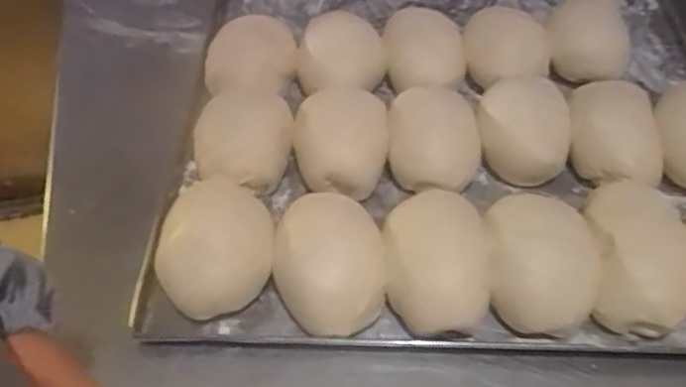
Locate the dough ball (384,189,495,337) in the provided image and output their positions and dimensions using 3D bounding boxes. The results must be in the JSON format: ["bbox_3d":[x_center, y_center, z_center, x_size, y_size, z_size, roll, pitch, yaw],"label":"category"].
[{"bbox_3d":[0.073,0.055,0.548,0.081,0.045,0.127,0,48,-1],"label":"dough ball"}]

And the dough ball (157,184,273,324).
[{"bbox_3d":[-0.103,0.045,0.552,0.091,0.051,0.117,-1,48,-2],"label":"dough ball"}]

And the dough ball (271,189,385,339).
[{"bbox_3d":[-0.011,0.058,0.545,0.092,0.046,0.120,4,48,3],"label":"dough ball"}]

